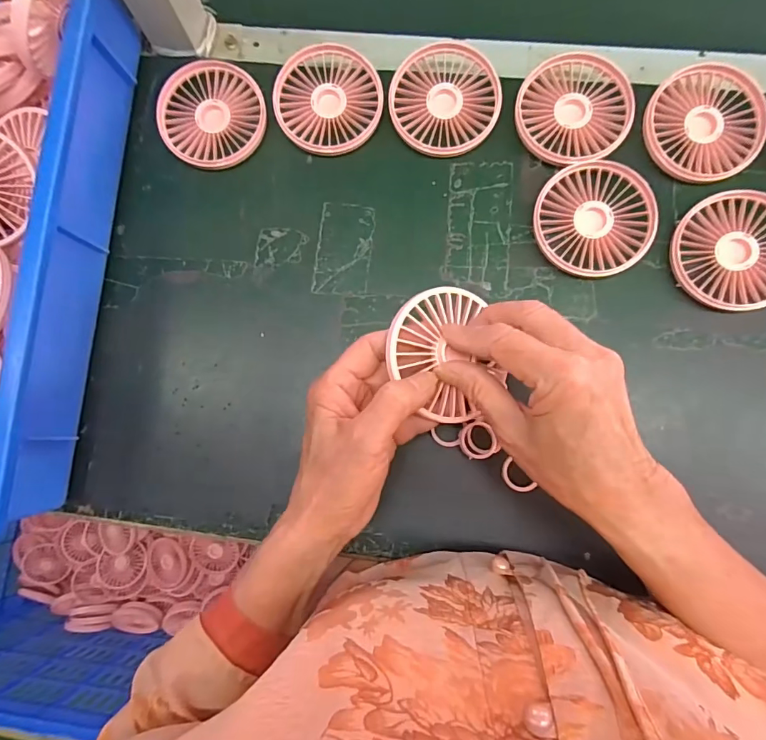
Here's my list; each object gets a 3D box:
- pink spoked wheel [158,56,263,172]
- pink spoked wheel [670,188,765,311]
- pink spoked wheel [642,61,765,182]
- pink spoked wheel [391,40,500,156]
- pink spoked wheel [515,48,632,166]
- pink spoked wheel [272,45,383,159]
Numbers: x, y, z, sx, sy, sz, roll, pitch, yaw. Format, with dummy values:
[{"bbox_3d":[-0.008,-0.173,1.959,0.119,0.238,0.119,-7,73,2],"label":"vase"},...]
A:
[{"bbox_3d":[-0.144,-0.215,0.387,0.086,0.012,0.090,0,85,5],"label":"pink spoked wheel"},{"bbox_3d":[0.262,-0.089,0.341,0.086,0.016,0.085,0,85,5],"label":"pink spoked wheel"},{"bbox_3d":[0.247,-0.191,0.355,0.087,0.014,0.086,11,87,5],"label":"pink spoked wheel"},{"bbox_3d":[0.050,-0.220,0.374,0.085,0.010,0.087,0,85,5],"label":"pink spoked wheel"},{"bbox_3d":[0.150,-0.206,0.363,0.086,0.007,0.088,0,85,5],"label":"pink spoked wheel"},{"bbox_3d":[-0.045,-0.225,0.380,0.085,0.012,0.091,0,85,5],"label":"pink spoked wheel"}]

